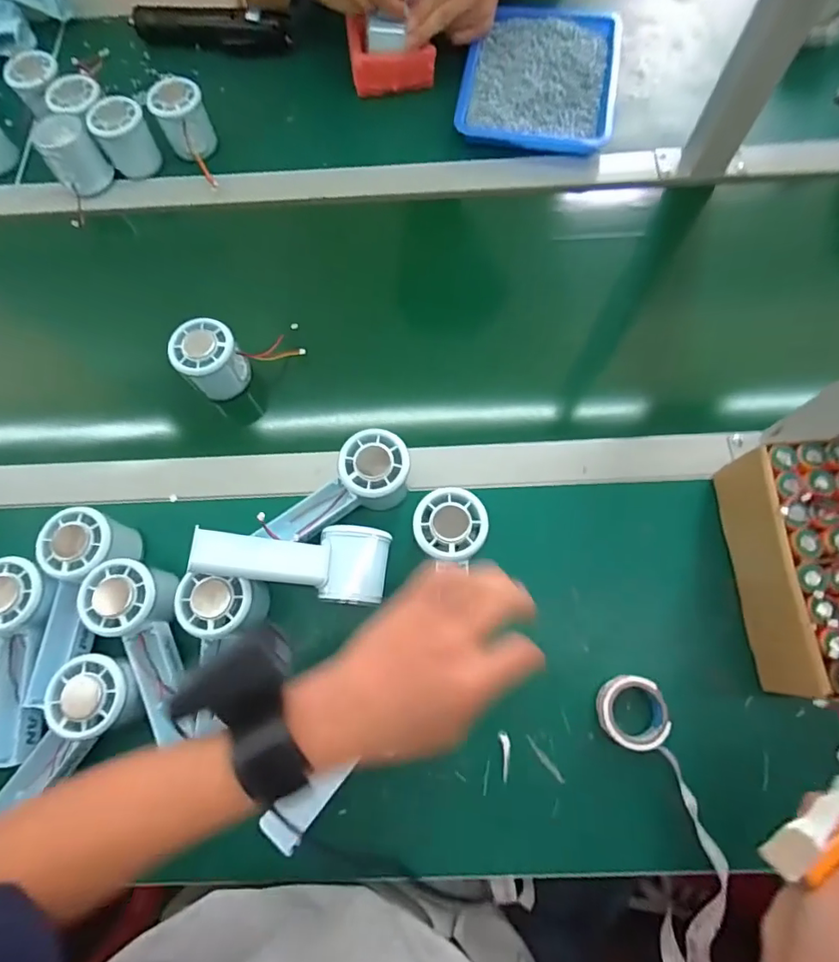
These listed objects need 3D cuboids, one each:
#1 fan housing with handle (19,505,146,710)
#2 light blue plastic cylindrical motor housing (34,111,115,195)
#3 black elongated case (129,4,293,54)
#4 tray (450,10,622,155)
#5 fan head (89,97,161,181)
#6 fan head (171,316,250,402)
[{"bbox_3d":[-0.268,0.099,0.411,0.062,0.053,0.145,-1,74,1],"label":"fan housing with handle"},{"bbox_3d":[-0.377,-0.356,0.556,0.051,0.057,0.051,0,72,0],"label":"light blue plastic cylindrical motor housing"},{"bbox_3d":[-0.255,-0.568,0.635,0.194,0.039,0.033,5,72,2],"label":"black elongated case"},{"bbox_3d":[0.143,-0.479,0.598,0.173,0.024,0.202,10,73,3],"label":"tray"},{"bbox_3d":[-0.324,-0.381,0.564,0.052,0.067,0.045,-29,74,-8],"label":"fan head"},{"bbox_3d":[-0.197,-0.114,0.480,0.051,0.060,0.054,39,79,12],"label":"fan head"}]

